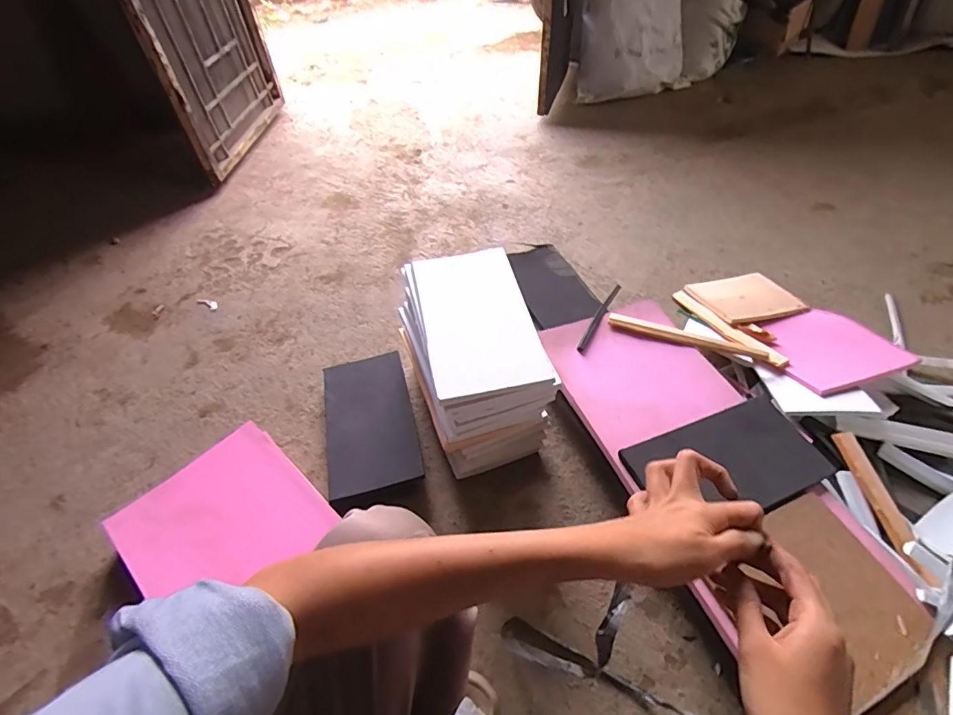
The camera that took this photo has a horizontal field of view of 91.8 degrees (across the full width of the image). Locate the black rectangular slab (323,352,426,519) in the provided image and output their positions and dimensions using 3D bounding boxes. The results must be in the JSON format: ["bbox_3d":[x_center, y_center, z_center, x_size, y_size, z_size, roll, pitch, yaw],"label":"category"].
[{"bbox_3d":[-0.192,0.125,0.835,0.159,0.047,0.295,-13,49,-7],"label":"black rectangular slab"}]

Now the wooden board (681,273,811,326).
[{"bbox_3d":[0.576,-0.130,0.994,0.183,0.007,0.174,-13,38,-7],"label":"wooden board"}]

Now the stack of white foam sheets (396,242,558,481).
[{"bbox_3d":[-0.001,0.014,0.768,0.172,0.266,0.286,-15,49,-9],"label":"stack of white foam sheets"}]

